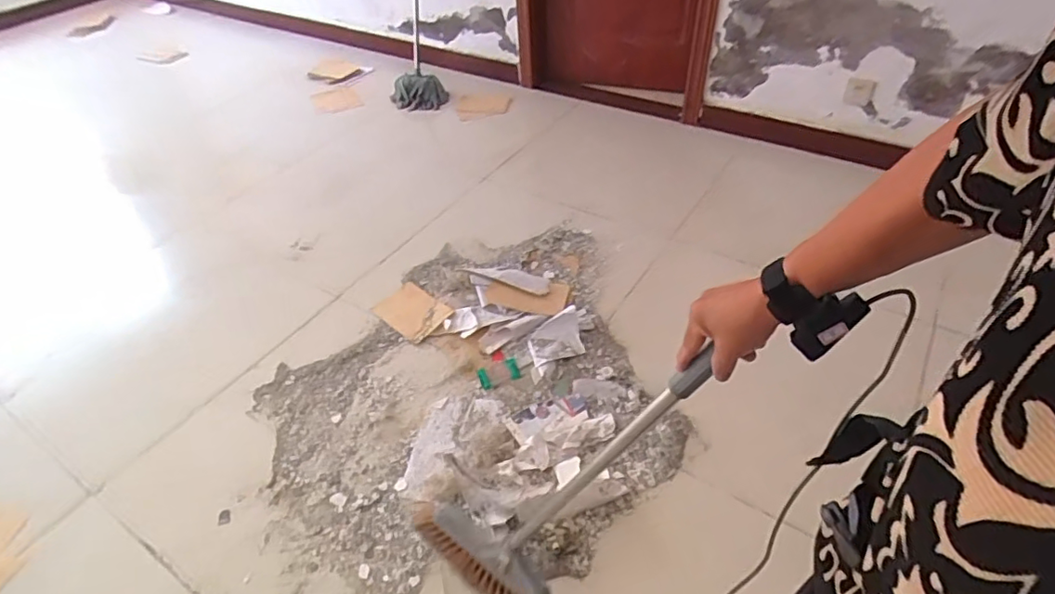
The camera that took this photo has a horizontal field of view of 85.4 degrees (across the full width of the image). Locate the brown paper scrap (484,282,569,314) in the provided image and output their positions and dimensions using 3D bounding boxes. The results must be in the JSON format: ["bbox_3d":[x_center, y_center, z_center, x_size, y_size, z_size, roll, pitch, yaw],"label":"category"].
[{"bbox_3d":[0.004,0.007,1.816,0.266,0.023,0.142,-1,49,-8],"label":"brown paper scrap"}]

